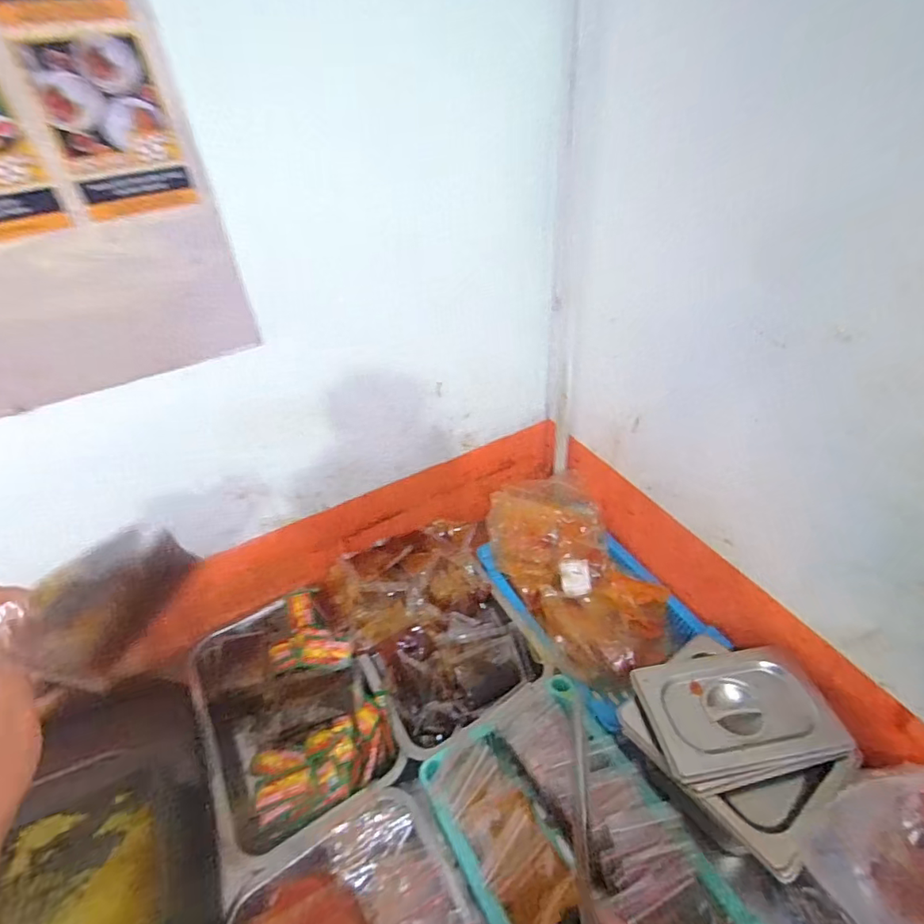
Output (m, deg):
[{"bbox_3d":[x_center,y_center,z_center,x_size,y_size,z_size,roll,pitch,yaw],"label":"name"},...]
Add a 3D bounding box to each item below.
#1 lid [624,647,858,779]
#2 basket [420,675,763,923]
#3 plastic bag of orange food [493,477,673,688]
[{"bbox_3d":[0.281,0.245,0.521,0.181,0.018,0.109,-7,40,-5],"label":"lid"},{"bbox_3d":[0.115,0.386,0.496,0.200,0.055,0.301,-23,44,-22],"label":"basket"},{"bbox_3d":[0.162,0.149,0.709,0.177,0.109,0.278,-19,43,-18],"label":"plastic bag of orange food"}]

